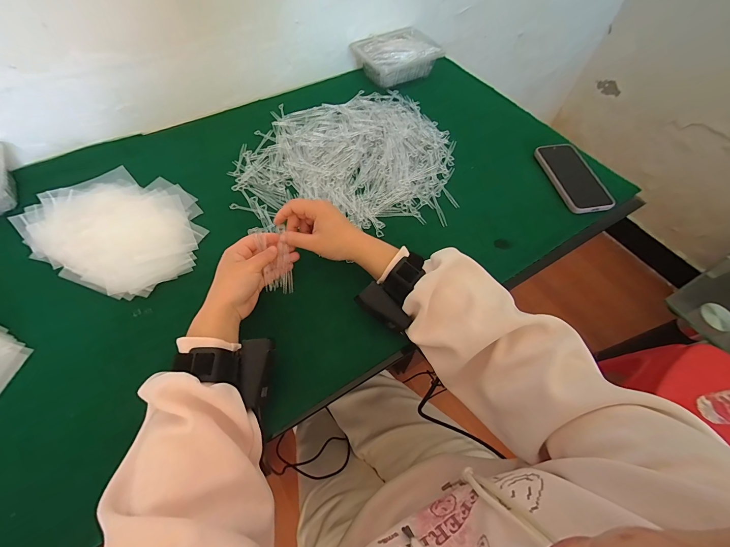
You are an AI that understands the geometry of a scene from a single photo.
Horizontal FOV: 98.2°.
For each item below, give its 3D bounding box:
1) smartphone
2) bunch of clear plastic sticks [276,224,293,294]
[{"bbox_3d":[0.377,-0.177,0.569,0.081,0.012,0.163,-6,62,-6],"label":"smartphone"},{"bbox_3d":[-0.110,-0.018,0.435,0.016,0.011,0.090,-5,95,-5],"label":"bunch of clear plastic sticks"}]

